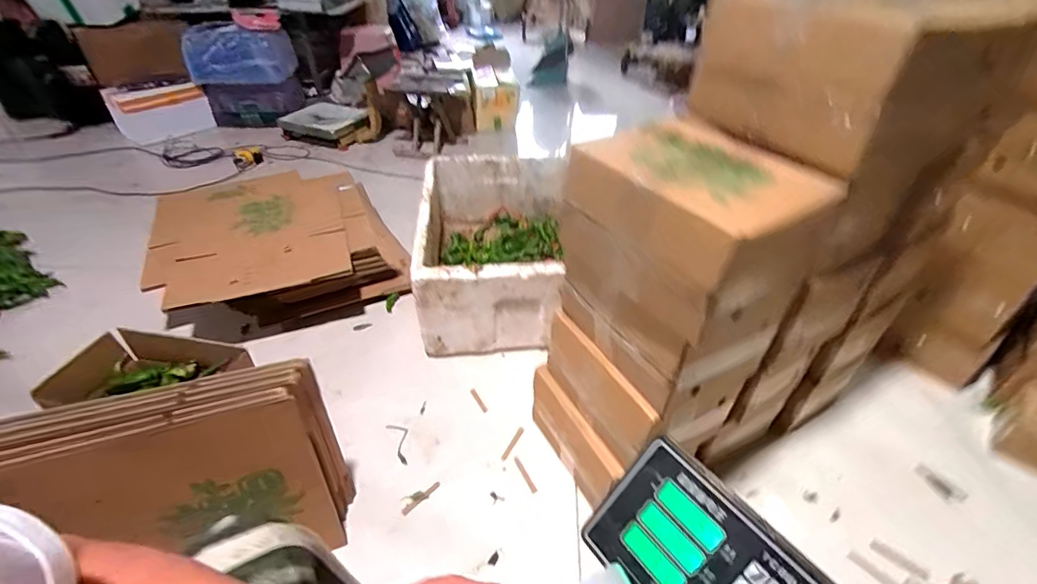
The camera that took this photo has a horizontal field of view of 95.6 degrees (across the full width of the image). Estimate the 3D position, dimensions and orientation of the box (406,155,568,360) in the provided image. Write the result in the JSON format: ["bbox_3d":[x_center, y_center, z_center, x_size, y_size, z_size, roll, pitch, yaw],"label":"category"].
[{"bbox_3d":[-0.072,-0.136,1.256,0.359,0.279,0.580,-1,38,-3],"label":"box"}]

